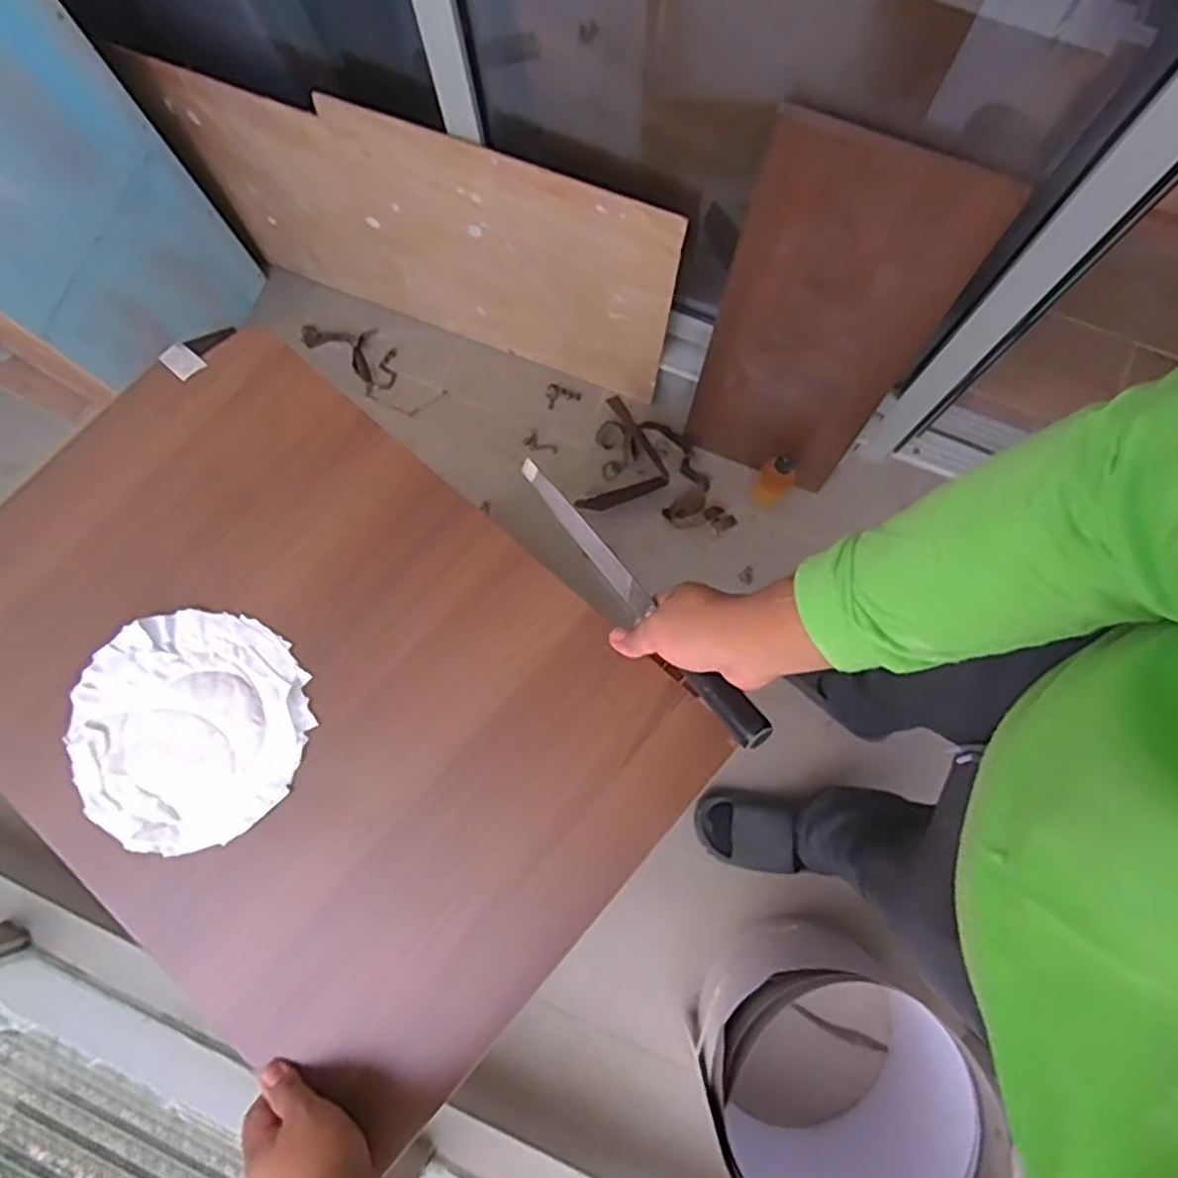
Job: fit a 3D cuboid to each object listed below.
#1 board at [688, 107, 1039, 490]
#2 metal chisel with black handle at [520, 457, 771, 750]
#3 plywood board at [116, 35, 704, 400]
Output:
[{"bbox_3d":[0.309,-0.338,1.014,0.263,0.603,0.023,18,70,4],"label":"board"},{"bbox_3d":[0.030,-0.004,0.578,0.023,0.022,0.319,-35,55,-5],"label":"metal chisel with black handle"},{"bbox_3d":[-0.260,-0.554,1.169,0.815,0.397,0.021,21,71,5],"label":"plywood board"}]

